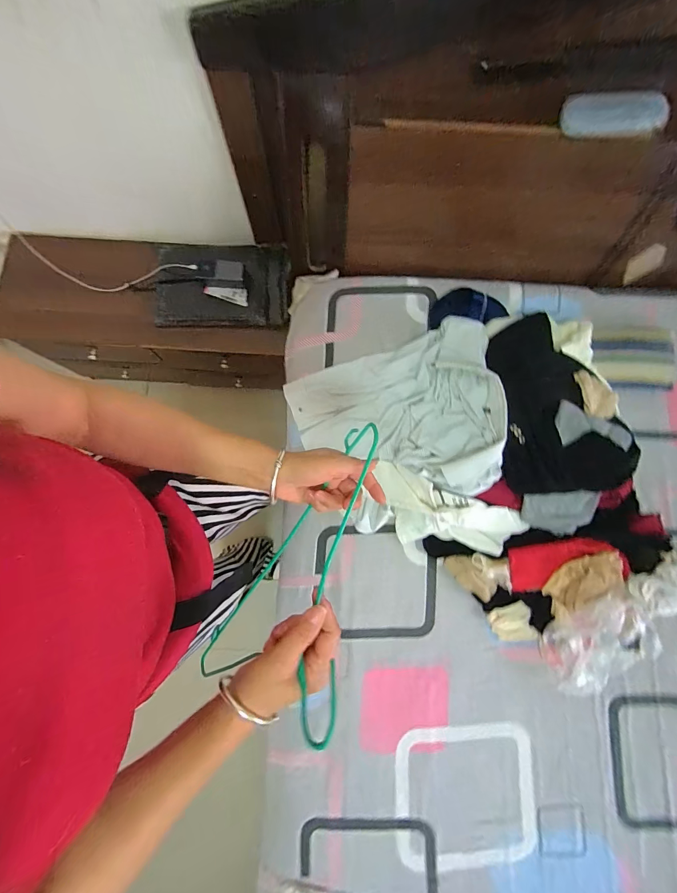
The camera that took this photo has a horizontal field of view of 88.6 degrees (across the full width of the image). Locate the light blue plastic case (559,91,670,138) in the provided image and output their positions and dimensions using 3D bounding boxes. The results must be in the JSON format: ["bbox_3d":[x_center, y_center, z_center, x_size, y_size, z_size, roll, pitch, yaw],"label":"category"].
[{"bbox_3d":[0.491,-0.592,0.619,0.178,0.052,0.031,3,81,-1],"label":"light blue plastic case"}]

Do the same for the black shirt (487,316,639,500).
[{"bbox_3d":[0.491,-0.106,0.774,0.294,0.069,0.412,-4,81,-2],"label":"black shirt"}]

